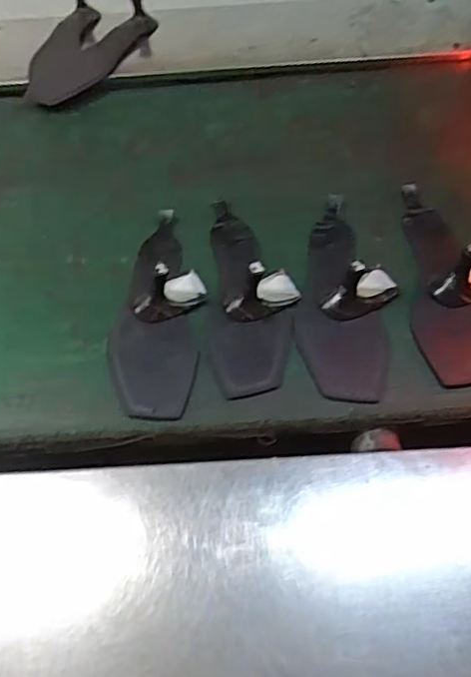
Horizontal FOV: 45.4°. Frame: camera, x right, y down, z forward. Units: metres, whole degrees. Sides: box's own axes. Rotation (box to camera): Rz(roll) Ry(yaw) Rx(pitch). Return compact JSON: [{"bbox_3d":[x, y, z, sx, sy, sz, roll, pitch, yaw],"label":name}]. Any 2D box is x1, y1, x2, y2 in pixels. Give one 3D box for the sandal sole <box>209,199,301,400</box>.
[{"bbox_3d":[0.013,-0.060,0.574,0.098,0.043,0.260,-3,57,2],"label":"sandal sole"}]

